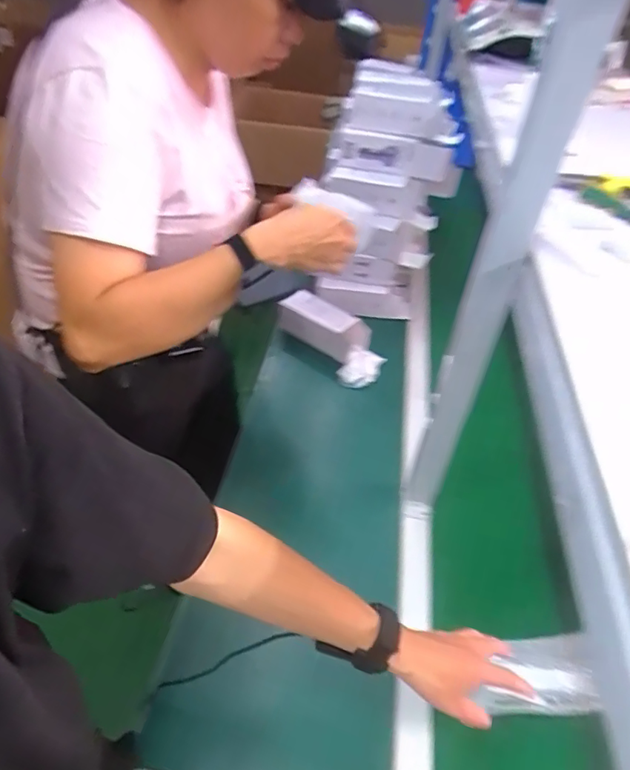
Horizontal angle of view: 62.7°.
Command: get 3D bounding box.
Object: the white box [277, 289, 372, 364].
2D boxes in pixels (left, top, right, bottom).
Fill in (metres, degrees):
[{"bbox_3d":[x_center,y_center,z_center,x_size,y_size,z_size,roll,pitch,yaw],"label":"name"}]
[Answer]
[{"bbox_3d":[0.021,-0.135,1.153,0.201,0.079,0.093,28,44,23],"label":"white box"}]

